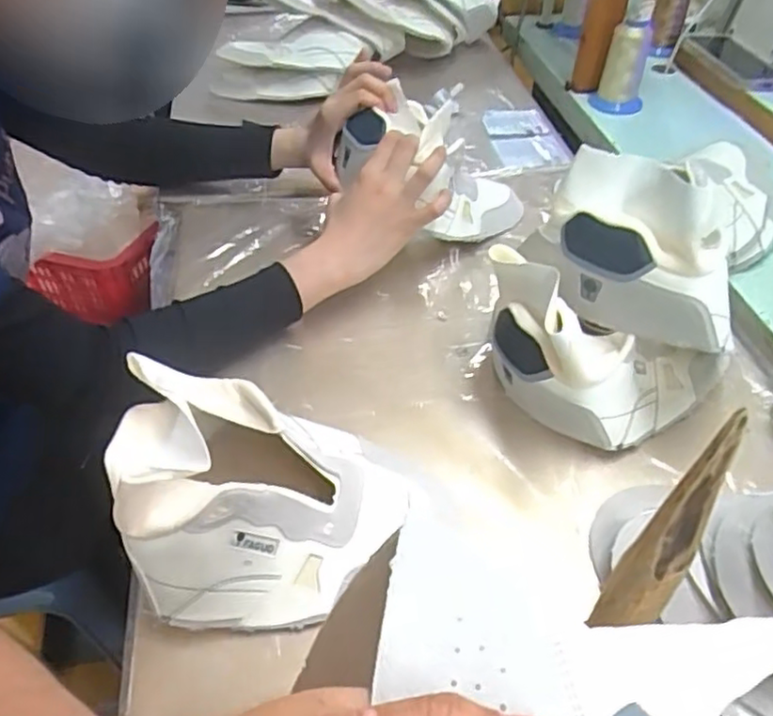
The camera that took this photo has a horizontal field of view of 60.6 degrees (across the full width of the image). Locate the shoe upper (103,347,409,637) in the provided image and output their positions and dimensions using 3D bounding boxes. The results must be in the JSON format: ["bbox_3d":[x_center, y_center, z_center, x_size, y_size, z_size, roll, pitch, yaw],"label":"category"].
[{"bbox_3d":[-0.088,0.084,0.447,0.180,0.099,0.160,-1,45,0],"label":"shoe upper"}]

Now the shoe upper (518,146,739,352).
[{"bbox_3d":[0.181,-0.080,0.487,0.153,0.114,0.094,10,46,11],"label":"shoe upper"}]

